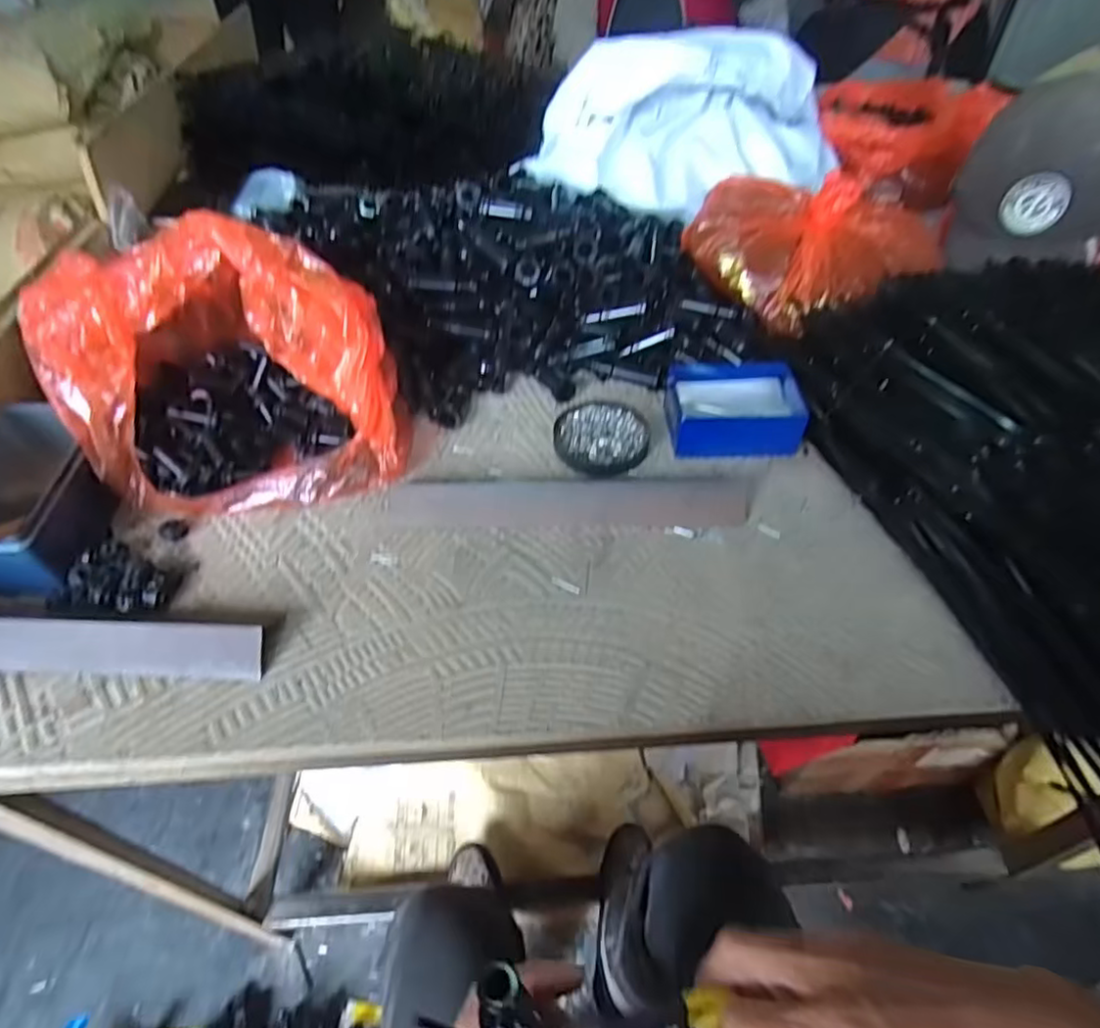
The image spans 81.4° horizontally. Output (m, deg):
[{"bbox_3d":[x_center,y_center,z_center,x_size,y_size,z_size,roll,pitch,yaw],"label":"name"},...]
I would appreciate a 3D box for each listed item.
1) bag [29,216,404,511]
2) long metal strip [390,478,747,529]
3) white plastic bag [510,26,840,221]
[{"bbox_3d":[-0.262,-0.131,0.523,0.254,0.156,0.211,-8,50,-6],"label":"bag"},{"bbox_3d":[0.017,-0.011,0.517,0.291,0.007,0.047,-1,49,0],"label":"long metal strip"},{"bbox_3d":[0.172,-0.474,0.764,0.405,0.138,0.161,-9,50,-7],"label":"white plastic bag"}]

